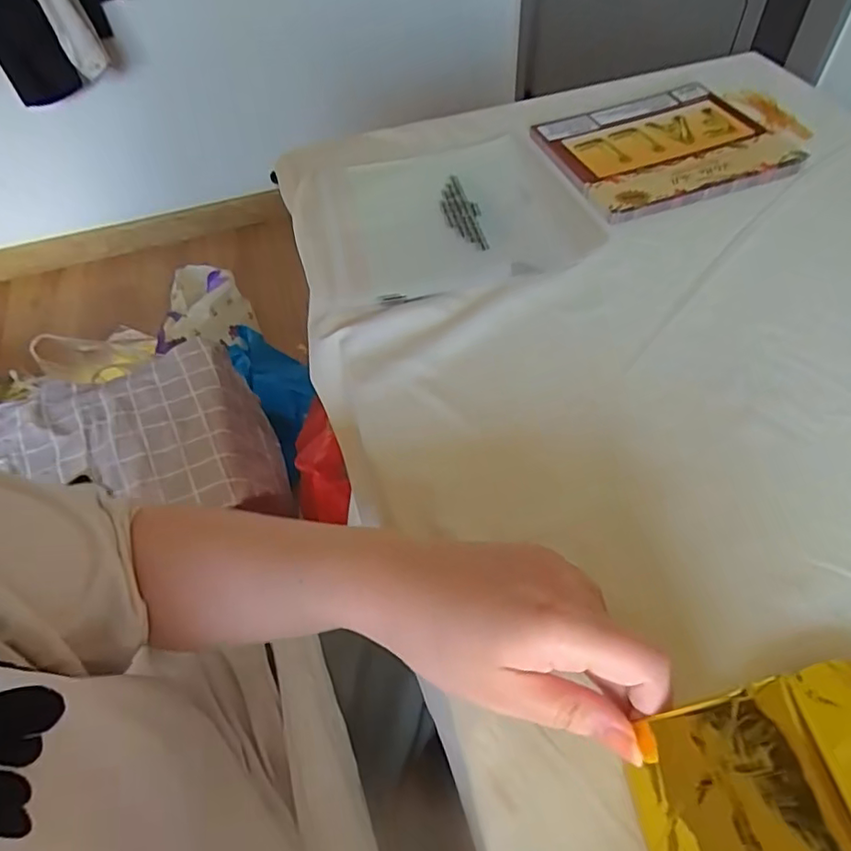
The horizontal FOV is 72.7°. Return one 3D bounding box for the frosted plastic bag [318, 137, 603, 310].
[{"bbox_3d":[0.016,-0.194,0.520,0.220,0.009,0.208,-15,54,-6],"label":"frosted plastic bag"}]

